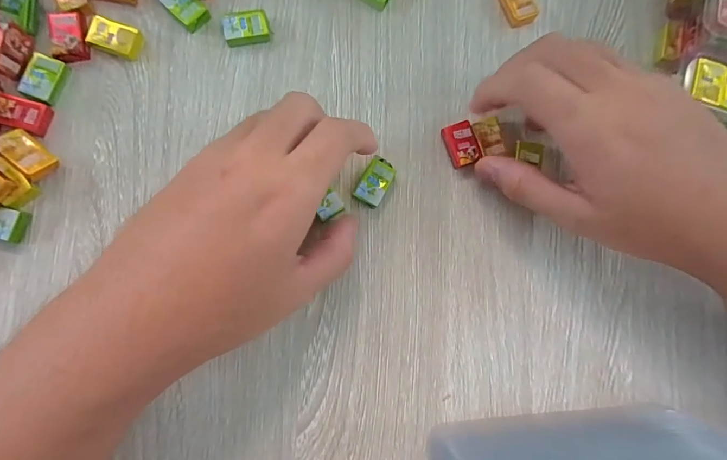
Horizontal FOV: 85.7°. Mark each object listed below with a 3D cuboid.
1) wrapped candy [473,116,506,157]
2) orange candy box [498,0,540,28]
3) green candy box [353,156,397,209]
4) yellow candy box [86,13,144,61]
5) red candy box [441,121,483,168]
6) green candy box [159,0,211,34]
[{"bbox_3d":[0.076,-0.056,0.235,0.015,0.004,0.023,-15,85,-7],"label":"wrapped candy"},{"bbox_3d":[0.100,-0.146,0.254,0.018,0.009,0.026,-20,85,-7],"label":"orange candy box"},{"bbox_3d":[0.007,-0.028,0.231,0.017,0.009,0.029,30,82,0],"label":"green candy box"},{"bbox_3d":[-0.144,-0.111,0.227,0.028,0.010,0.019,22,82,-1],"label":"yellow candy box"},{"bbox_3d":[0.059,-0.051,0.238,0.018,0.010,0.026,-18,85,-6],"label":"red candy box"},{"bbox_3d":[-0.107,-0.133,0.234,0.025,0.008,0.018,44,82,2],"label":"green candy box"}]

